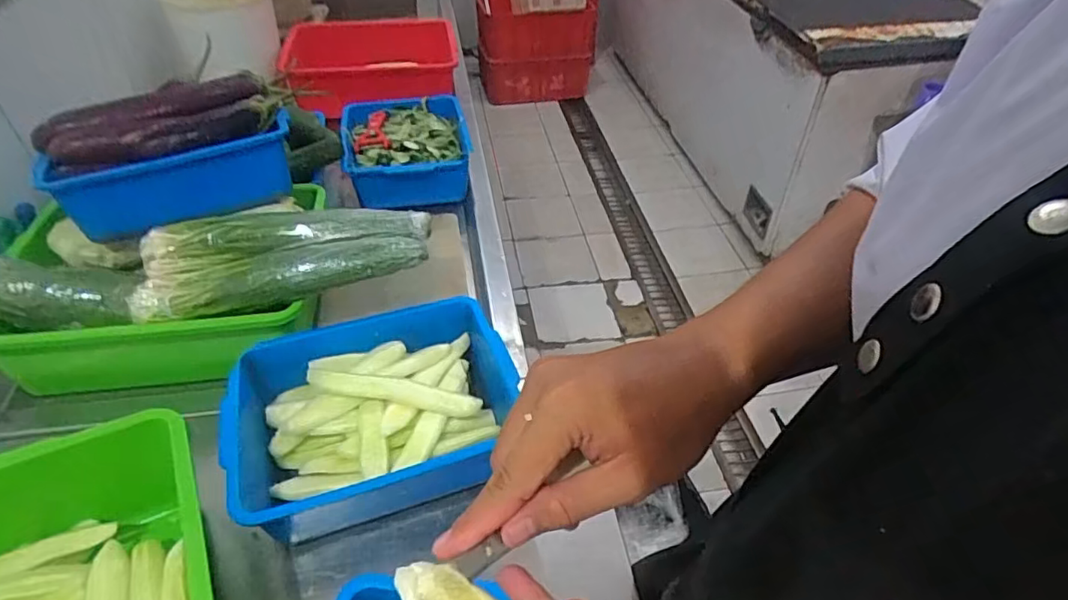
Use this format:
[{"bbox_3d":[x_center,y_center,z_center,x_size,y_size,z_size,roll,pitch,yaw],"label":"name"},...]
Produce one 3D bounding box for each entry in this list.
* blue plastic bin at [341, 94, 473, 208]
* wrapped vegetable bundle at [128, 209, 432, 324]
[{"bbox_3d":[-0.241,-0.293,1.133,0.225,0.108,0.258,-10,44,-11],"label":"blue plastic bin"},{"bbox_3d":[-0.303,-0.058,0.721,0.337,0.061,0.102,-9,43,-10],"label":"wrapped vegetable bundle"}]

